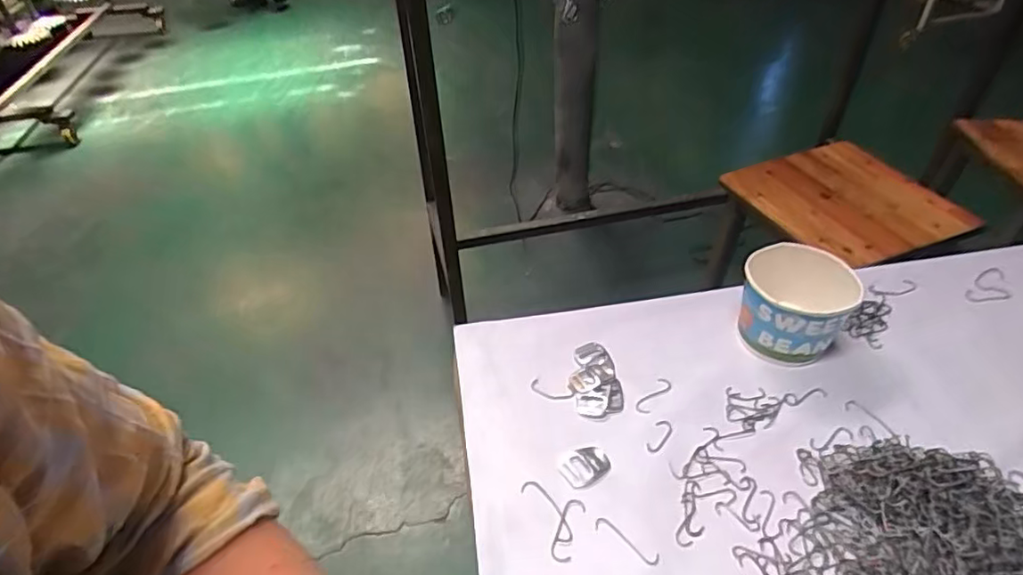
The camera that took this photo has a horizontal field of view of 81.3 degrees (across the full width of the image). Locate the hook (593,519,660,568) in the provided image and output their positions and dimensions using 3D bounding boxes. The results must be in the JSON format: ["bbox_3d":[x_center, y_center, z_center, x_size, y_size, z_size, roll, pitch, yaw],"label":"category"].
[{"bbox_3d":[0.082,0.182,0.426,0.050,0.004,0.010,25,50,29],"label":"hook"}]

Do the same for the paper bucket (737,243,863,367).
[{"bbox_3d":[0.253,0.016,0.538,0.086,0.083,0.081,-2,42,2],"label":"paper bucket"}]

